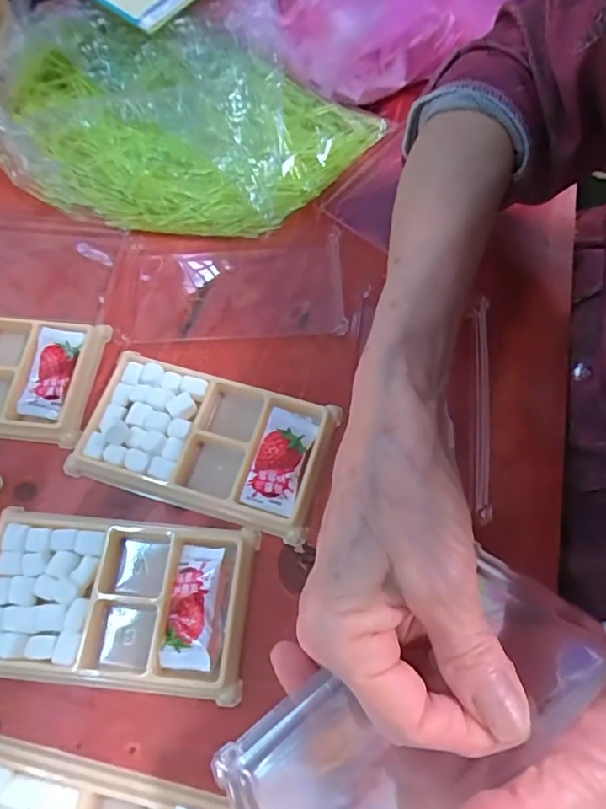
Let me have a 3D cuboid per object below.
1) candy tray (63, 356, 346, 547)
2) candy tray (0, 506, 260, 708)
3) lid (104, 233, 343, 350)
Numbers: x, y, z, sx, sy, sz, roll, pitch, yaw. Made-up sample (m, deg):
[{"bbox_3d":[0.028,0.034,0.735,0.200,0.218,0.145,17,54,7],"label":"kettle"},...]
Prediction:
[{"bbox_3d":[-0.055,0.017,0.292,0.137,0.011,0.079,16,67,8],"label":"candy tray"},{"bbox_3d":[-0.093,0.094,0.257,0.131,0.014,0.078,4,66,3],"label":"candy tray"},{"bbox_3d":[-0.049,-0.077,0.340,0.148,0.009,0.083,-2,66,0],"label":"lid"}]

